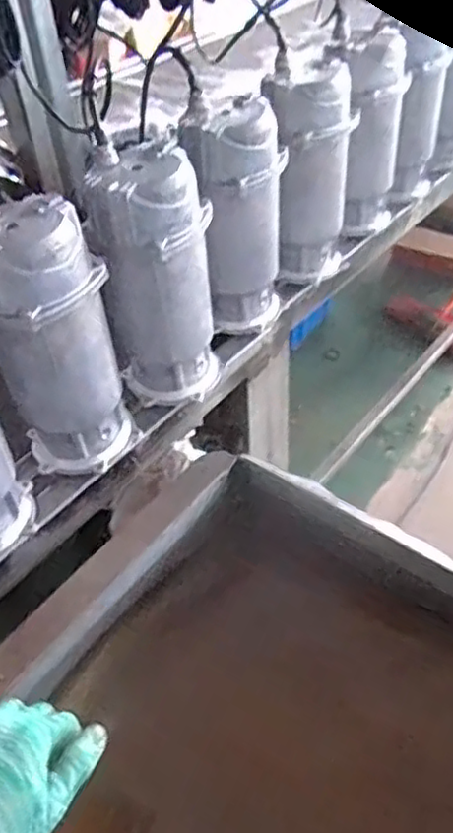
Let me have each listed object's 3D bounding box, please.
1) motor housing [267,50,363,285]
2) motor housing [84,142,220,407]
[{"bbox_3d":[0.122,-0.359,0.997,0.122,0.301,0.122,-16,45,-11],"label":"motor housing"},{"bbox_3d":[-0.082,-0.149,0.807,0.124,0.293,0.124,-8,44,-3],"label":"motor housing"}]

